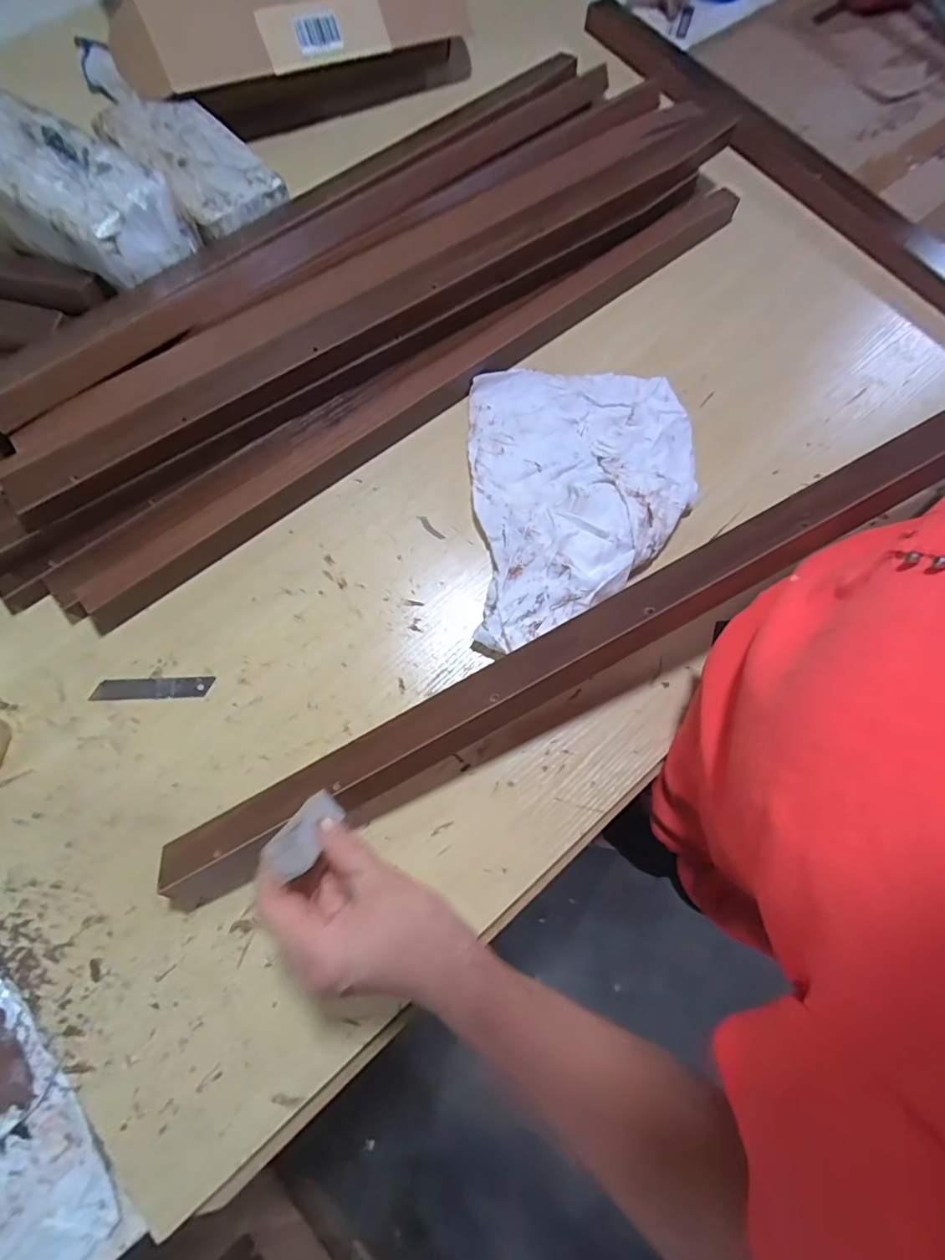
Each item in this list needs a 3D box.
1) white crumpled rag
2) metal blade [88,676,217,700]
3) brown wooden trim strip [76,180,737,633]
[{"bbox_3d":[0.110,-0.123,0.486,0.217,0.043,0.304,-2,73,-2],"label":"white crumpled rag"},{"bbox_3d":[-0.276,0.050,0.445,0.100,0.004,0.018,-2,73,-2],"label":"metal blade"},{"bbox_3d":[-0.026,-0.262,0.526,0.789,0.037,0.045,-38,78,-11],"label":"brown wooden trim strip"}]

